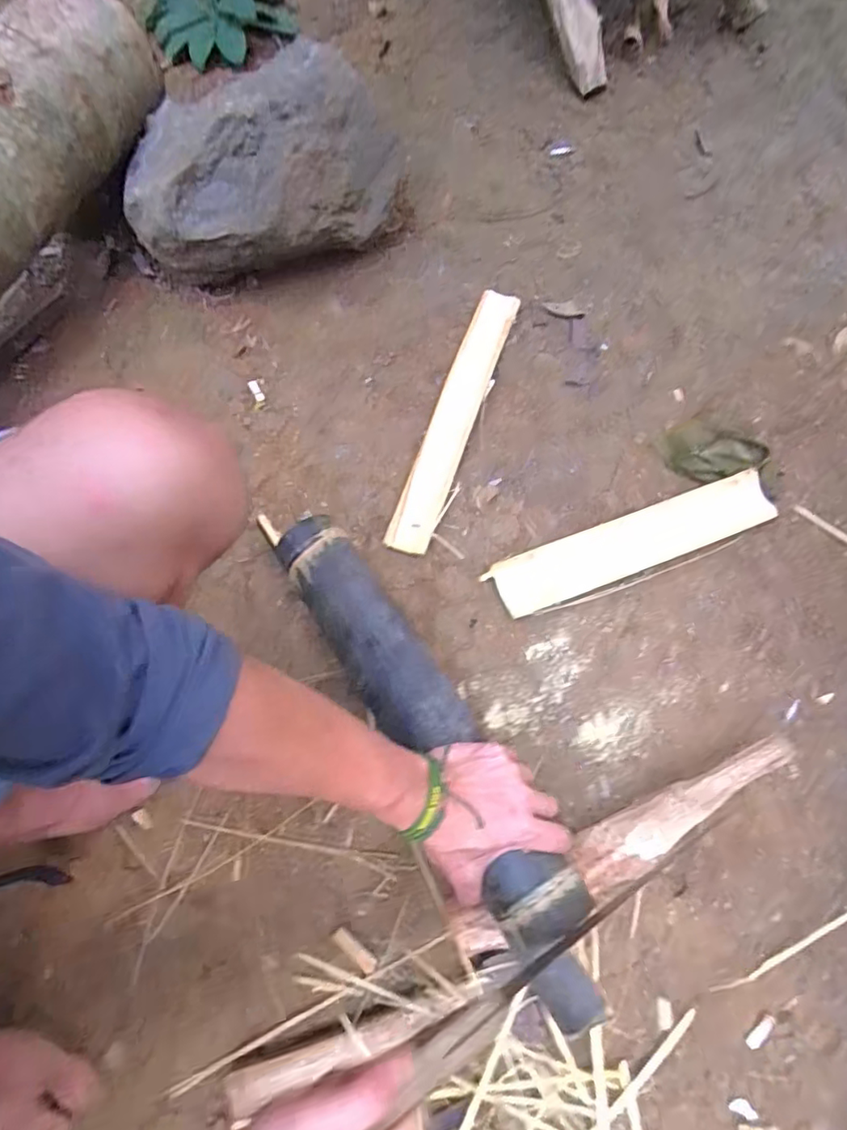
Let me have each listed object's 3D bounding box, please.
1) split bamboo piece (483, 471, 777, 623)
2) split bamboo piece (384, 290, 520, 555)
[{"bbox_3d":[0.246,-0.026,0.667,0.340,0.016,0.067,-21,70,-6],"label":"split bamboo piece"},{"bbox_3d":[0.041,-0.192,0.730,0.050,0.016,0.389,18,71,8],"label":"split bamboo piece"}]

